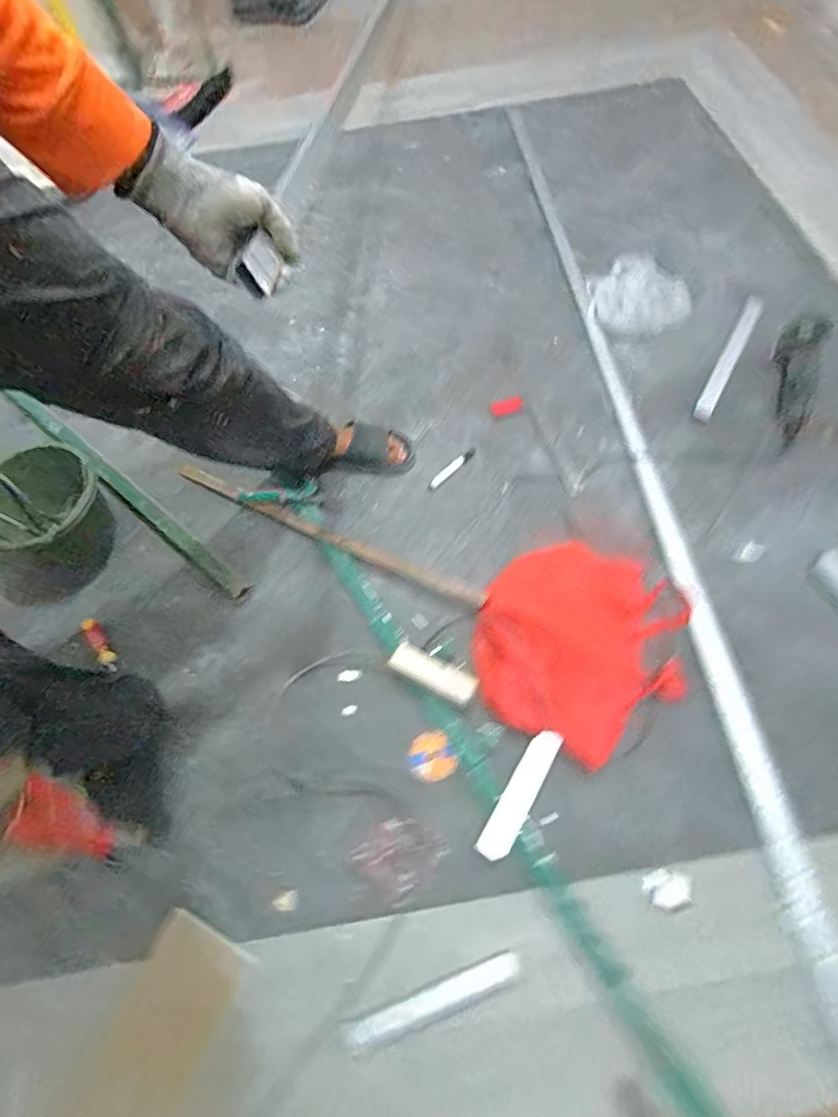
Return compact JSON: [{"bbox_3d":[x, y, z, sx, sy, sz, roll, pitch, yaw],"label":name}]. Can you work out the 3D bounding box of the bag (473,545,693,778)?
[{"bbox_3d":[0.298,0.140,0.961,0.400,0.093,0.352,-34,66,-13],"label":"bag"}]

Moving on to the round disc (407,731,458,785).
[{"bbox_3d":[0.021,0.355,0.926,0.083,0.005,0.084,-2,63,3],"label":"round disc"}]

